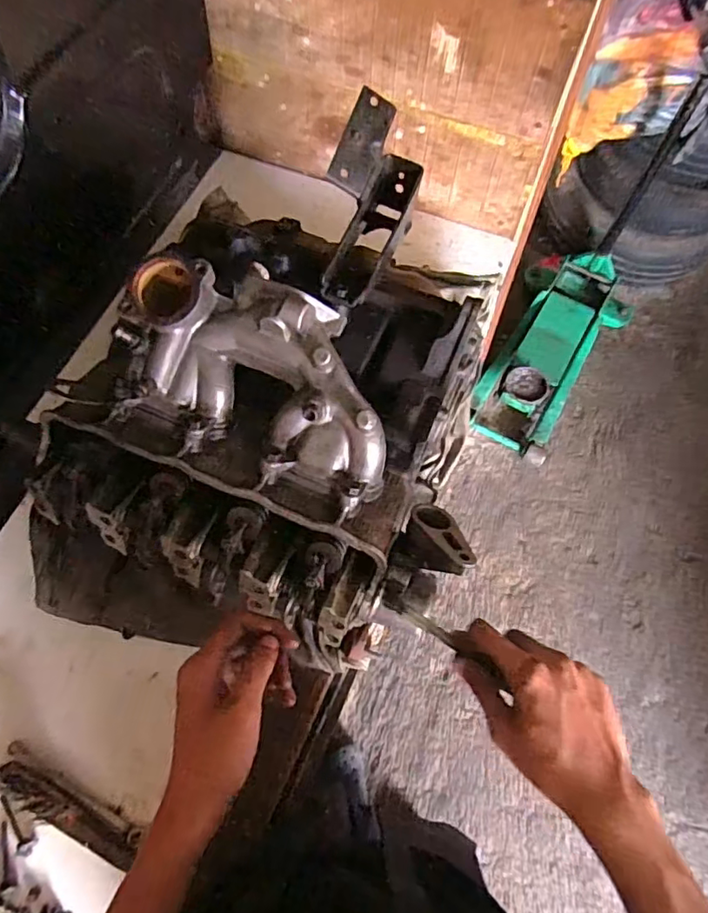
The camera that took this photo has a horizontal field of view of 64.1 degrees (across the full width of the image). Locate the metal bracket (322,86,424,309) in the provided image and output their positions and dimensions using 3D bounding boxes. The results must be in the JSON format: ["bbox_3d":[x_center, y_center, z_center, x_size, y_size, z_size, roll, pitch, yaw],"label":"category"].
[{"bbox_3d":[0.019,-0.268,0.646,0.095,0.122,0.233,10,80,5],"label":"metal bracket"}]

